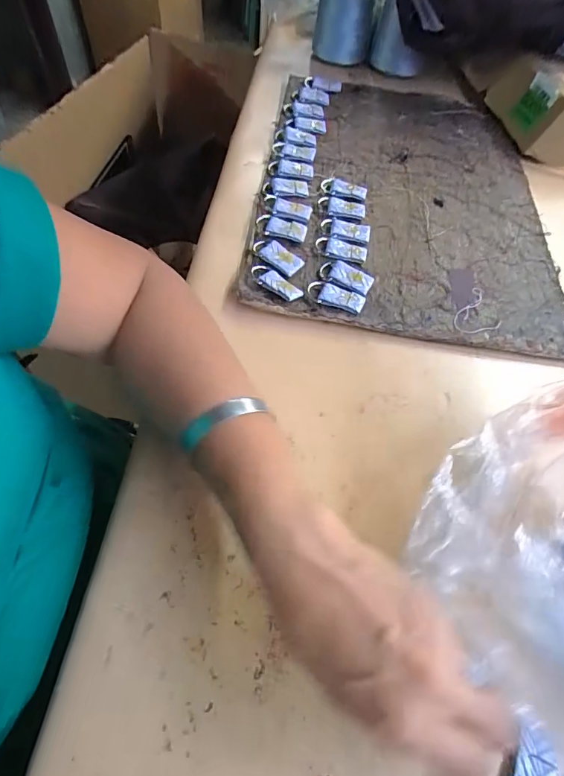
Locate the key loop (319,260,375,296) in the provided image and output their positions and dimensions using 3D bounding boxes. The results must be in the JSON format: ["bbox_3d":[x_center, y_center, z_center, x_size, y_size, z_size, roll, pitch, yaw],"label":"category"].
[{"bbox_3d":[0.056,-0.098,0.375,0.047,0.005,0.027,27,61,12],"label":"key loop"}]

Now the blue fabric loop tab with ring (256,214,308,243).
[{"bbox_3d":[0.000,-0.152,0.405,0.047,0.009,0.024,12,59,3],"label":"blue fabric loop tab with ring"}]

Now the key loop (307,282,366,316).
[{"bbox_3d":[0.045,-0.077,0.362,0.049,0.005,0.025,20,59,8],"label":"key loop"}]

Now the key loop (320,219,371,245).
[{"bbox_3d":[0.061,-0.152,0.411,0.047,0.004,0.028,8,58,1],"label":"key loop"}]

